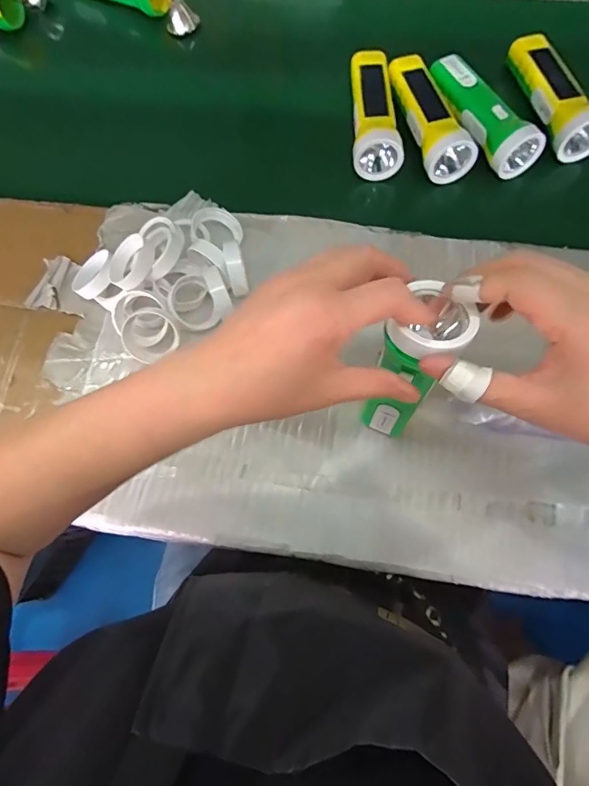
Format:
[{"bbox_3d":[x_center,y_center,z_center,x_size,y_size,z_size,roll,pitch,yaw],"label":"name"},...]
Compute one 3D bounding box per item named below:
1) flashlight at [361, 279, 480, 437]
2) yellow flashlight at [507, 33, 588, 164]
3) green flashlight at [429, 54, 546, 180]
[{"bbox_3d":[0.087,-0.013,0.337,0.045,0.183,0.061,32,75,12],"label":"flashlight"},{"bbox_3d":[0.300,-0.346,0.505,0.055,0.046,0.160,-8,71,-1],"label":"yellow flashlight"},{"bbox_3d":[0.206,-0.319,0.499,0.048,0.047,0.165,-29,73,-8],"label":"green flashlight"}]

